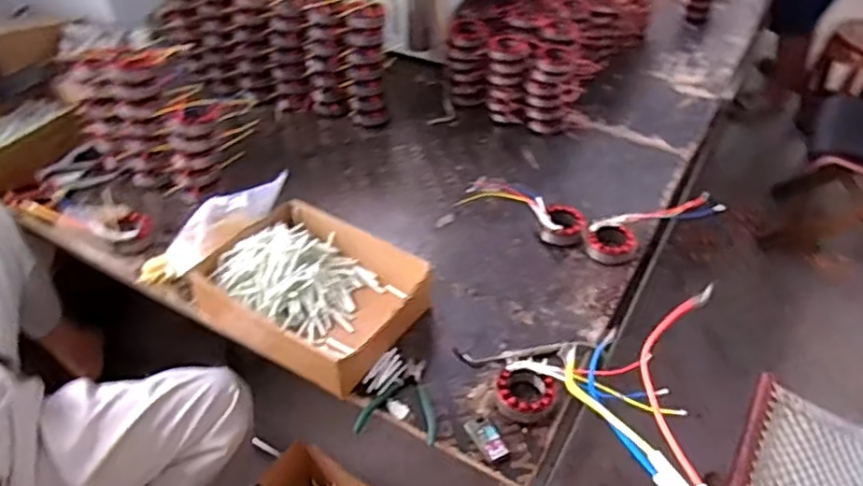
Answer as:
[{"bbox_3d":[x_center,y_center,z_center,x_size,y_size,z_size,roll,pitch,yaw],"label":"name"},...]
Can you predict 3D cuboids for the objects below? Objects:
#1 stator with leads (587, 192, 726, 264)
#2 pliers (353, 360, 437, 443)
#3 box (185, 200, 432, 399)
[{"bbox_3d":[0.409,-0.034,1.214,0.273,0.042,0.093,-20,46,-21],"label":"stator with leads"},{"bbox_3d":[-0.040,0.226,0.947,0.112,0.013,0.129,7,42,7],"label":"pliers"},{"bbox_3d":[-0.190,0.071,1.065,0.330,0.082,0.263,26,48,26],"label":"box"}]

